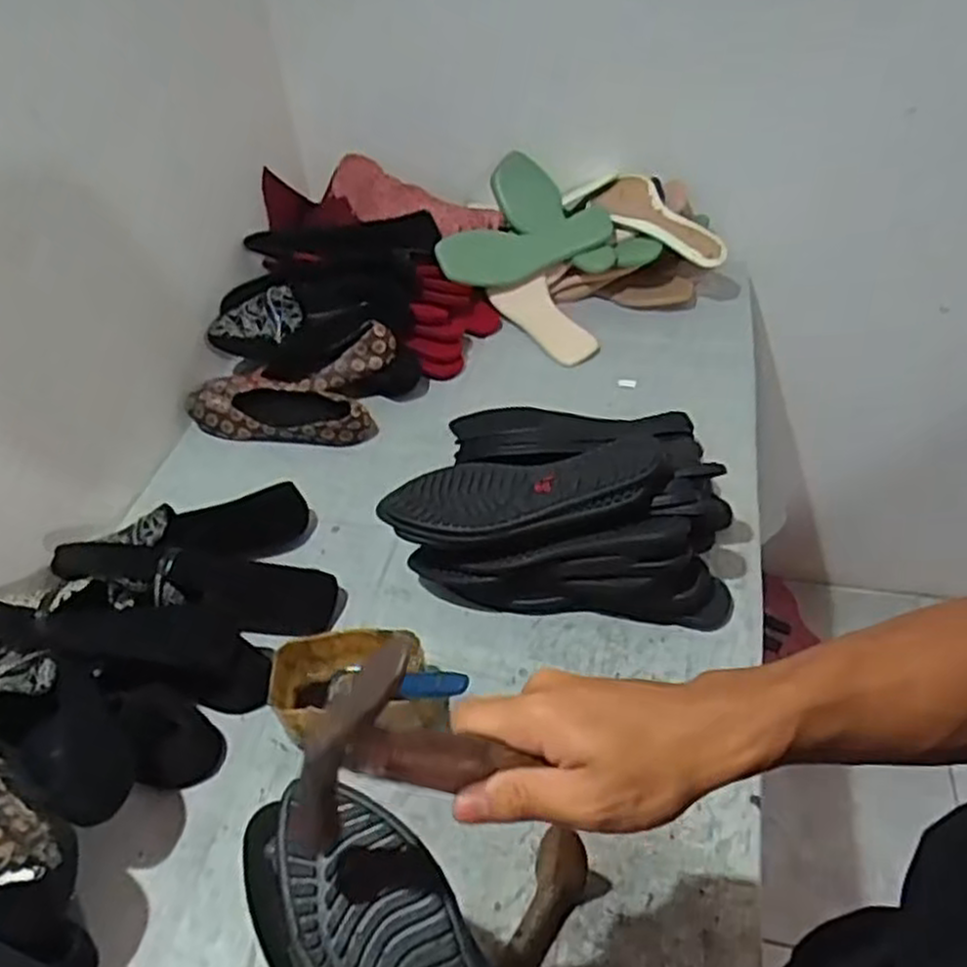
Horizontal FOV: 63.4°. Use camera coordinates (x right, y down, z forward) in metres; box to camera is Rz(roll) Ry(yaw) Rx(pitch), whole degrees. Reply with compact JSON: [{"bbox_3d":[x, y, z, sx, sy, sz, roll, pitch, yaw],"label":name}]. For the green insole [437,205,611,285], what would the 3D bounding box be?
[{"bbox_3d":[0.055,-0.323,1.082,0.236,0.061,0.065,-11,45,-4],"label":"green insole"}]

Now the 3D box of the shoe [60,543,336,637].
[{"bbox_3d":[-0.261,0.100,0.720,0.252,0.071,0.059,14,42,-18],"label":"shoe"}]

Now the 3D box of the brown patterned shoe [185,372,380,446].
[{"bbox_3d":[-0.247,-0.087,0.955,0.234,0.063,0.071,5,46,12],"label":"brown patterned shoe"}]

